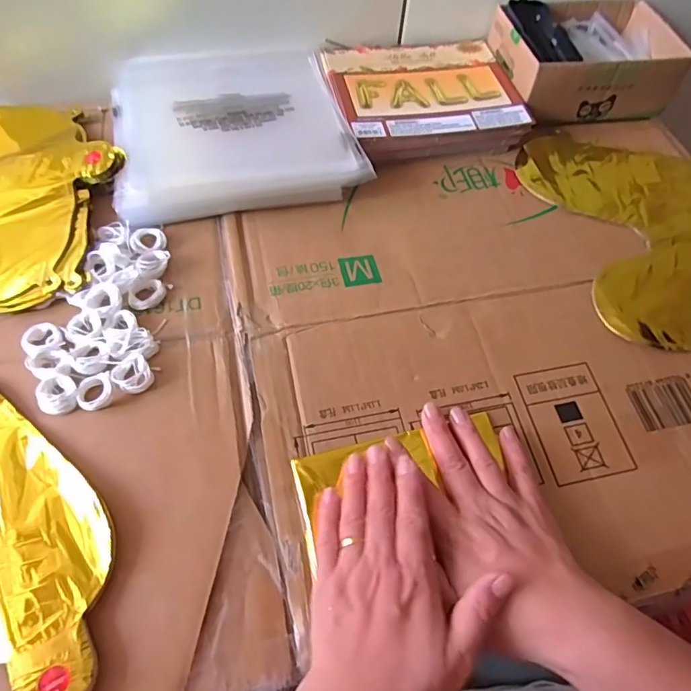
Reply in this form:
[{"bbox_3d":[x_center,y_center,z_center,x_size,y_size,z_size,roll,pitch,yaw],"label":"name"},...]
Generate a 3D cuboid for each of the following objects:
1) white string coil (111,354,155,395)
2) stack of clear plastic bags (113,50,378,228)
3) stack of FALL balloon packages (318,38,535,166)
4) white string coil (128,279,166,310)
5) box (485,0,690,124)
[{"bbox_3d":[-0.158,0.021,0.380,0.025,0.013,0.029,-37,69,-22],"label":"white string coil"},{"bbox_3d":[-0.118,-0.227,0.515,0.225,0.033,0.243,-13,62,-12],"label":"stack of clear plastic bags"},{"bbox_3d":[0.083,-0.272,0.555,0.190,0.028,0.168,-11,62,-10],"label":"stack of FALL balloon packages"},{"bbox_3d":[-0.162,-0.043,0.418,0.028,0.008,0.024,-22,64,-16],"label":"white string coil"},{"bbox_3d":[0.263,-0.325,0.575,0.184,0.065,0.136,-4,61,-6],"label":"box"}]

